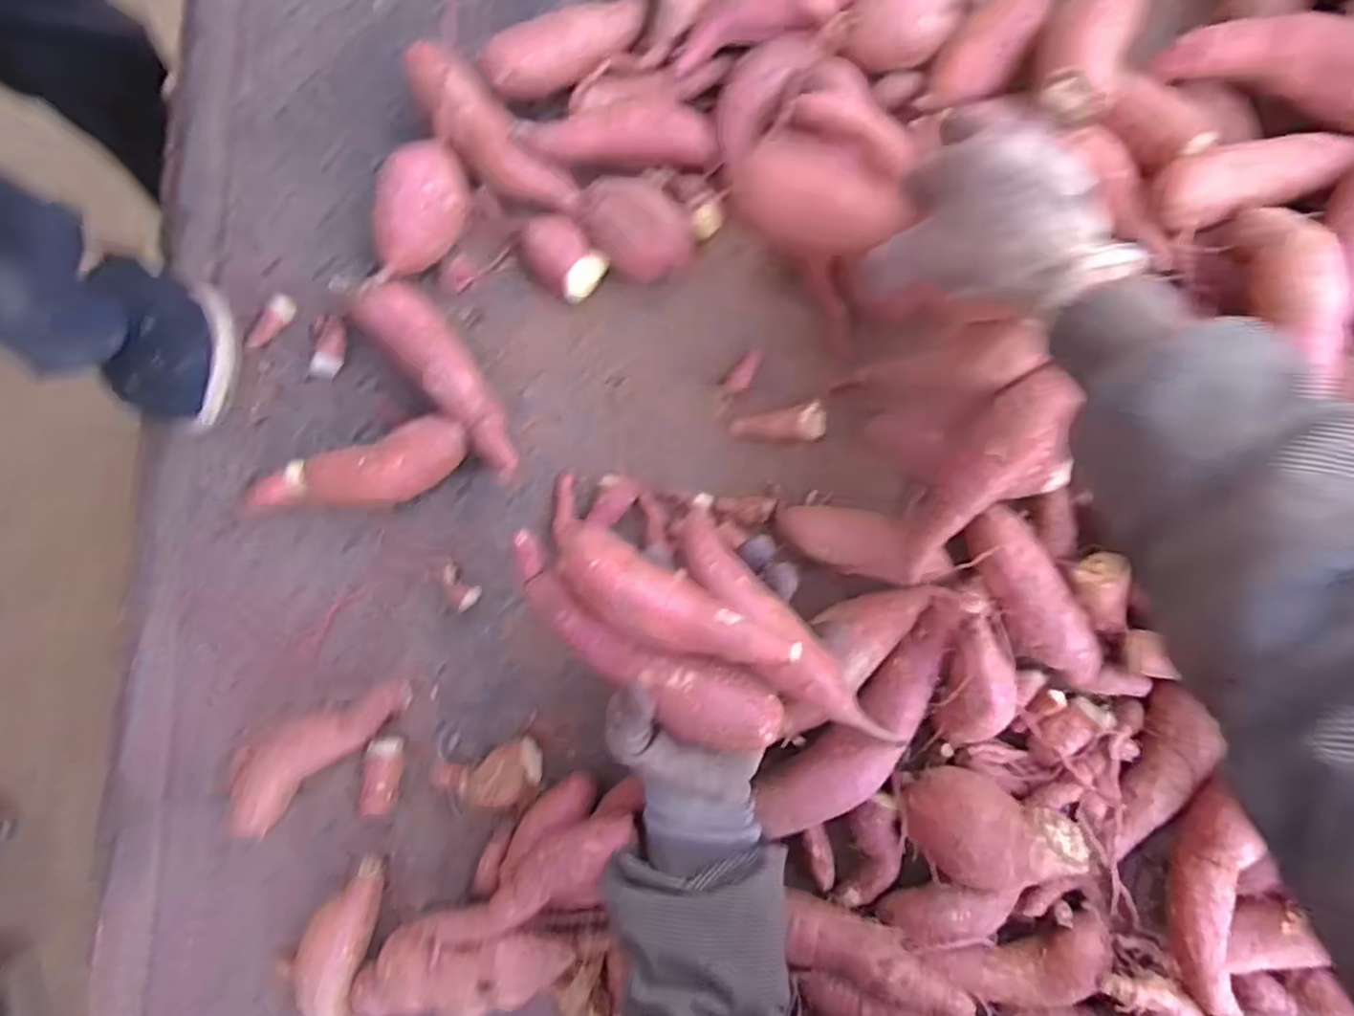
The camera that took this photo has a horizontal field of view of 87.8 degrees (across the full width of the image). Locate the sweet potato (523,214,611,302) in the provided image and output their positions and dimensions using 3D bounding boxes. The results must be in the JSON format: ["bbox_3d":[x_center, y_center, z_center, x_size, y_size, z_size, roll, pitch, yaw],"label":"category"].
[{"bbox_3d":[-0.084,-0.182,0.508,0.059,0.030,0.043,39,91,8],"label":"sweet potato"}]

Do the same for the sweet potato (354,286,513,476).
[{"bbox_3d":[-0.167,-0.096,0.515,0.046,0.049,0.184,-41,82,2],"label":"sweet potato"}]

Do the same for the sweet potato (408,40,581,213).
[{"bbox_3d":[-0.133,-0.264,0.505,0.145,0.034,0.046,44,92,-7],"label":"sweet potato"}]

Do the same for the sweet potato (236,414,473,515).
[{"bbox_3d":[-0.243,-0.021,0.522,0.191,0.049,0.052,-14,84,5],"label":"sweet potato"}]

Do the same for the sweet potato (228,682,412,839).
[{"bbox_3d":[-0.268,0.170,0.513,0.168,0.040,0.059,-41,82,2],"label":"sweet potato"}]

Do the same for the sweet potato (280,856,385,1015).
[{"bbox_3d":[-0.251,0.329,0.505,0.062,0.042,0.151,6,86,7],"label":"sweet potato"}]

